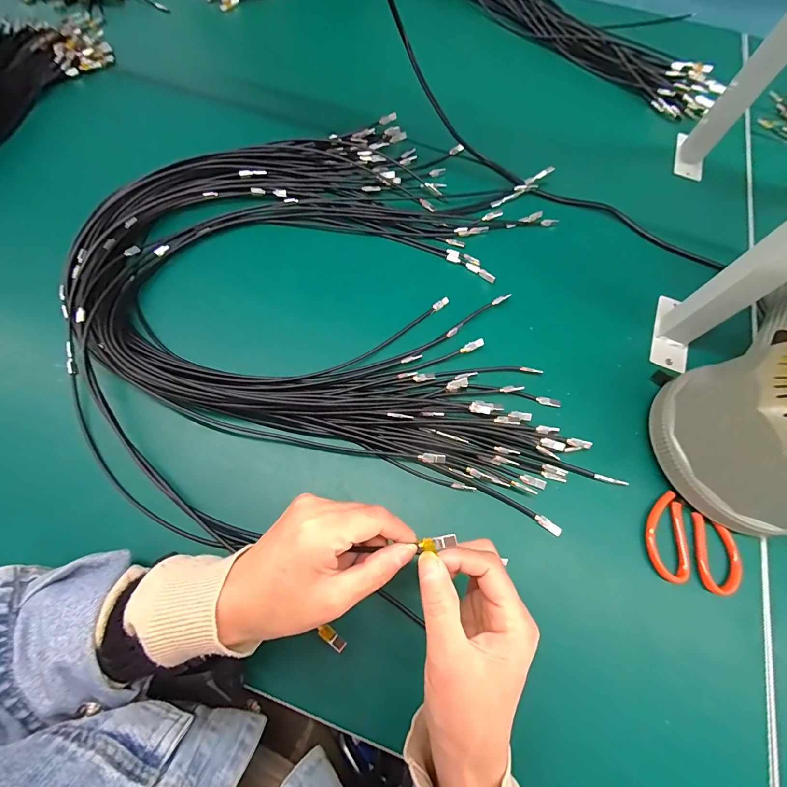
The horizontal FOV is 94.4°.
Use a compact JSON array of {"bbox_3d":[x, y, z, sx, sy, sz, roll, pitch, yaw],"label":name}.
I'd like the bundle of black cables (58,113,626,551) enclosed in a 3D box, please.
[{"bbox_3d":[-0.073,-0.127,0.415,0.524,0.034,0.529,1,66,-3],"label":"bundle of black cables"}]

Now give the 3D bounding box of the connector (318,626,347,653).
[{"bbox_3d":[-0.043,0.171,0.255,0.020,0.004,0.008,26,67,22],"label":"connector"}]

